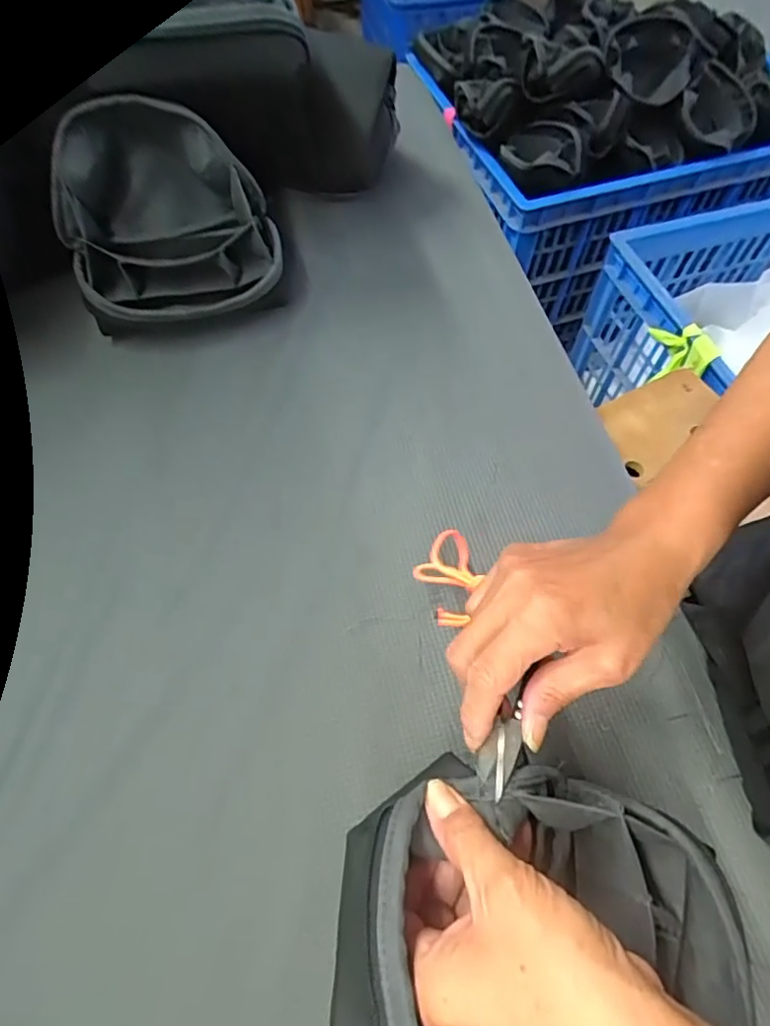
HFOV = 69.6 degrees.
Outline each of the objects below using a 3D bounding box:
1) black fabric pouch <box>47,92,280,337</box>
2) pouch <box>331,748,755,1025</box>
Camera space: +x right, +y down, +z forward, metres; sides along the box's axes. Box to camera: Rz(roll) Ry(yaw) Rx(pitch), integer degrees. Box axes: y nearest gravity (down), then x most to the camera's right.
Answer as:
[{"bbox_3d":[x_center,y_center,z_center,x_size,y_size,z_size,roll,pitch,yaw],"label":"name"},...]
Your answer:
[{"bbox_3d":[-0.179,-0.238,0.458,0.167,0.121,0.142,-17,63,-10],"label":"black fabric pouch"},{"bbox_3d":[0.058,0.186,0.213,0.156,0.058,0.158,9,62,4],"label":"pouch"}]

